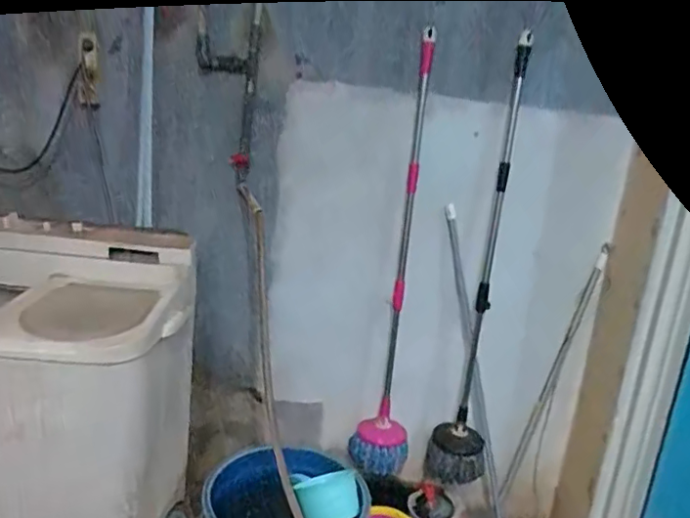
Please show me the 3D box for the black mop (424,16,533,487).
[{"bbox_3d":[0.431,0.037,1.752,0.171,1.372,0.250,10,16,15],"label":"black mop"}]

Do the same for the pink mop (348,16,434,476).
[{"bbox_3d":[0.169,-0.007,1.784,0.166,1.327,0.367,5,16,1],"label":"pink mop"}]

